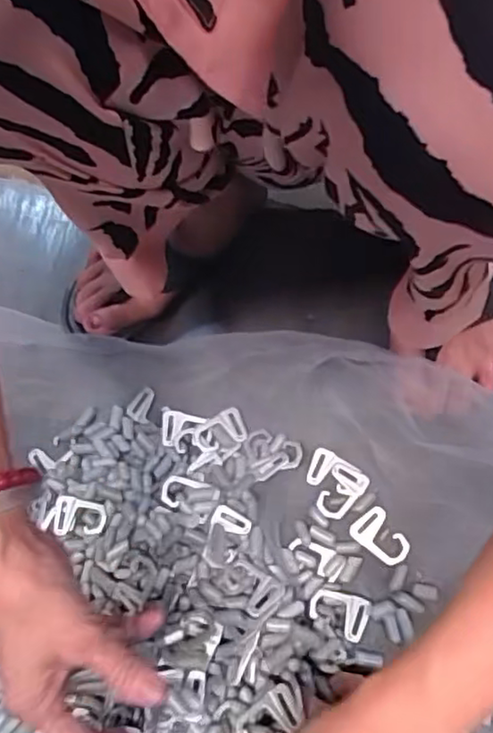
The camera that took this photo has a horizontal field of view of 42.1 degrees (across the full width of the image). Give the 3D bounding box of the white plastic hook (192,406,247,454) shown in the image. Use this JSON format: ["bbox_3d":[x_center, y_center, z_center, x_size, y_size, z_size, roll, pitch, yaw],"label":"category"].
[{"bbox_3d":[-0.023,0.052,0.525,0.041,0.005,0.028,-22,64,0],"label":"white plastic hook"}]

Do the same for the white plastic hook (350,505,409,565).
[{"bbox_3d":[0.100,0.129,0.481,0.030,0.005,0.044,-38,65,-8],"label":"white plastic hook"}]

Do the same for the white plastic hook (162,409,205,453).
[{"bbox_3d":[-0.056,0.053,0.531,0.036,0.004,0.033,12,69,15],"label":"white plastic hook"}]

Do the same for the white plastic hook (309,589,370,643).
[{"bbox_3d":[0.066,0.177,0.461,0.041,0.006,0.029,14,70,16],"label":"white plastic hook"}]

